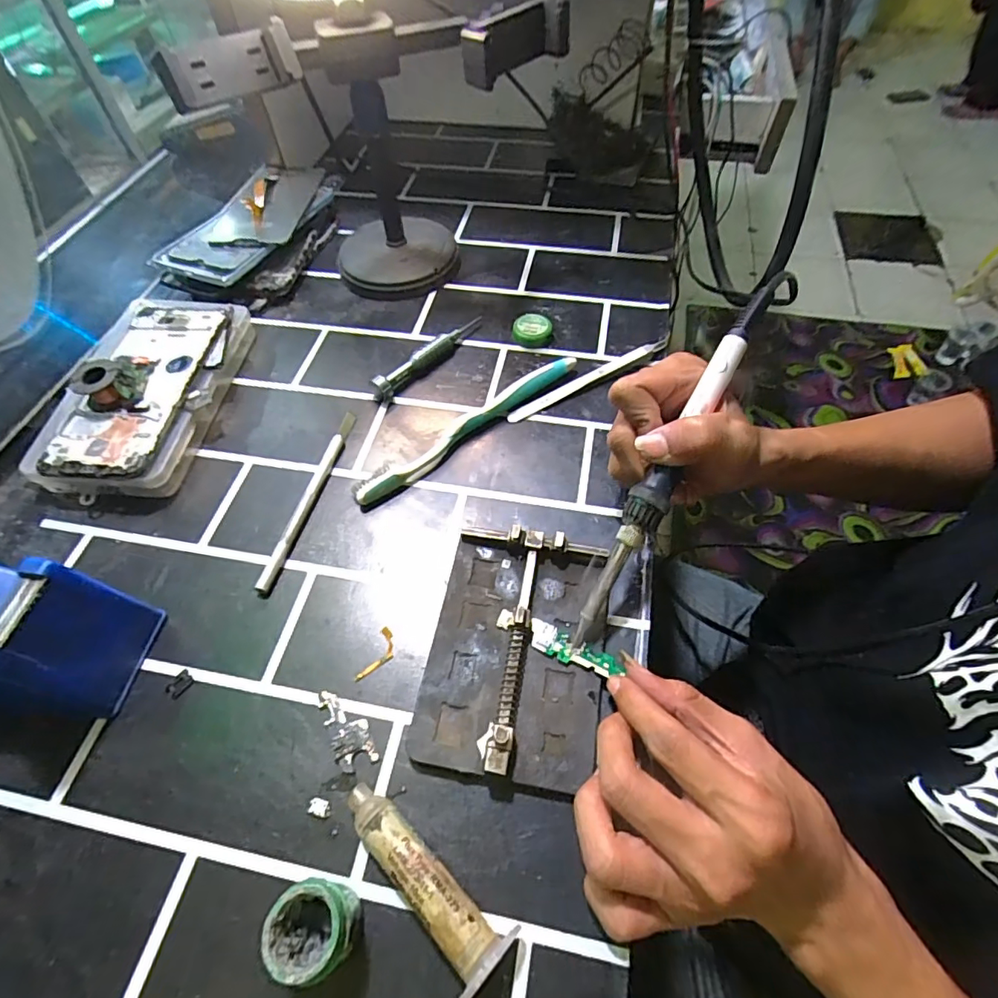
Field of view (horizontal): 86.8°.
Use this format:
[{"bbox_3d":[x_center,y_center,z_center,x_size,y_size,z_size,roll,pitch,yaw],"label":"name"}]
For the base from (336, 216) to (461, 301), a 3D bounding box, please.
[{"bbox_3d":[-0.090,-0.218,0.474,0.104,0.027,0.098,-1,56,2],"label":"base"}]

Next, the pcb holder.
[{"bbox_3d":[0.010,0.072,0.275,0.087,0.021,0.117,8,57,8],"label":"pcb holder"}]

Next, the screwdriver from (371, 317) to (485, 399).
[{"bbox_3d":[-0.050,-0.114,0.406,0.017,0.018,0.116,31,63,21],"label":"screwdriver"}]

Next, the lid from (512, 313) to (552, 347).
[{"bbox_3d":[0.027,-0.135,0.420,0.031,0.013,0.031,4,56,5],"label":"lid"}]

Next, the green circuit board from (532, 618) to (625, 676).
[{"bbox_3d":[0.039,0.079,0.276,0.047,0.009,0.015,19,64,14],"label":"green circuit board"}]

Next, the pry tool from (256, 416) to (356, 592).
[{"bbox_3d":[-0.121,-0.003,0.339,0.008,0.008,0.135,9,57,8],"label":"pry tool"}]

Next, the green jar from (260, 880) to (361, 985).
[{"bbox_3d":[-0.069,0.166,0.206,0.031,0.037,0.029,-1,56,2],"label":"green jar"}]

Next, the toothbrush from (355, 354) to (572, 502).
[{"bbox_3d":[-0.017,-0.050,0.362,0.184,0.015,0.023,-31,60,-17],"label":"toothbrush"}]

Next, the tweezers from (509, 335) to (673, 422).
[{"bbox_3d":[0.071,-0.092,0.390,0.143,0.010,0.011,-26,59,-15],"label":"tweezers"}]

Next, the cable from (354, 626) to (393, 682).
[{"bbox_3d":[-0.064,0.084,0.281,0.013,0.004,0.031,19,59,15],"label":"cable"}]

